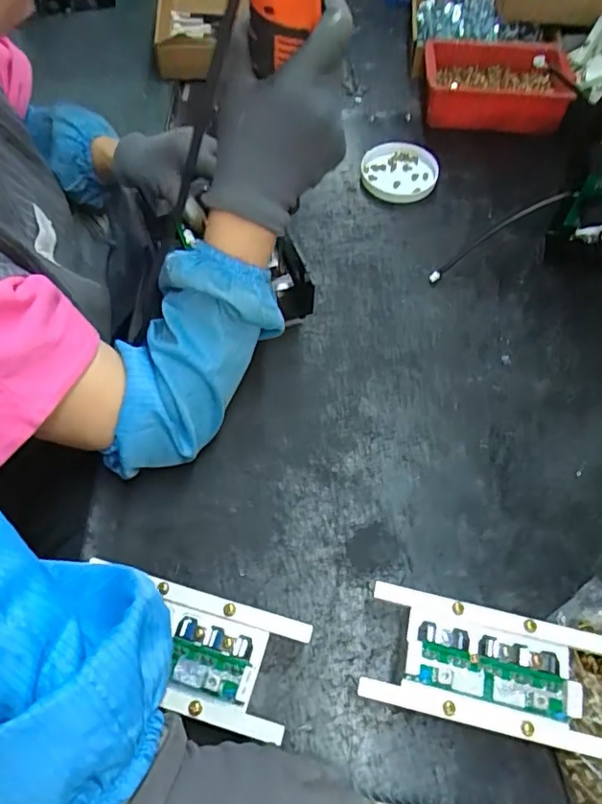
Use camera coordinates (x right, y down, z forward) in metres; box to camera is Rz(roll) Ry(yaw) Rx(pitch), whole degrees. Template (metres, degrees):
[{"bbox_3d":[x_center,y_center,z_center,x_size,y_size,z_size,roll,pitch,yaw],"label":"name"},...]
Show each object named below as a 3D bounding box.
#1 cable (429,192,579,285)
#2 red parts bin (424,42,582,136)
[{"bbox_3d":[0.225,-0.193,0.639,0.178,0.011,0.024,-32,59,13],"label":"cable"},{"bbox_3d":[0.286,-0.471,0.819,0.202,0.055,0.189,11,60,4],"label":"red parts bin"}]

